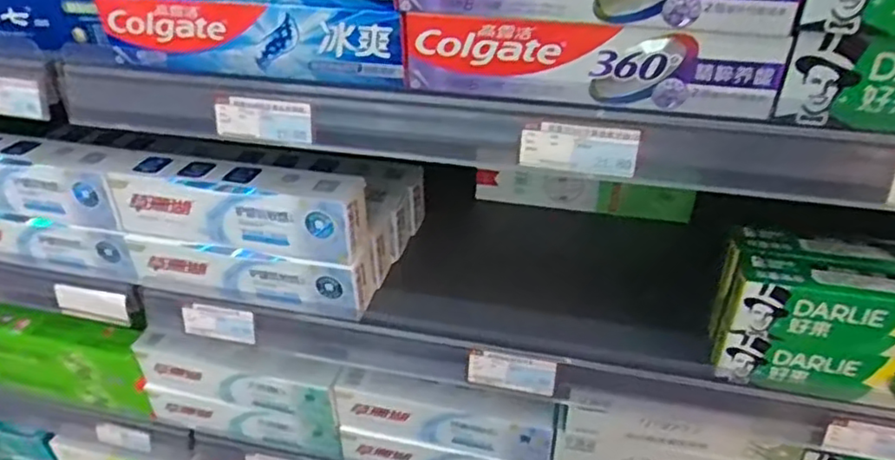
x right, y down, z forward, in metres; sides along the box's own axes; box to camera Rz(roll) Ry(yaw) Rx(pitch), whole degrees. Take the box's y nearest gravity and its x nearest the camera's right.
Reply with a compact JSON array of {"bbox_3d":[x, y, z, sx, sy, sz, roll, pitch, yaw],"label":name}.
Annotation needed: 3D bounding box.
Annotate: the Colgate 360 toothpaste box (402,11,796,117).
[{"bbox_3d":[0.088,-0.114,0.413,0.226,0.054,0.048,6,36,9],"label":"Colgate 360 toothpaste box"}]

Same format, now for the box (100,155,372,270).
[{"bbox_3d":[-0.182,-0.022,0.565,0.220,0.065,0.047,8,36,11],"label":"box"}]

